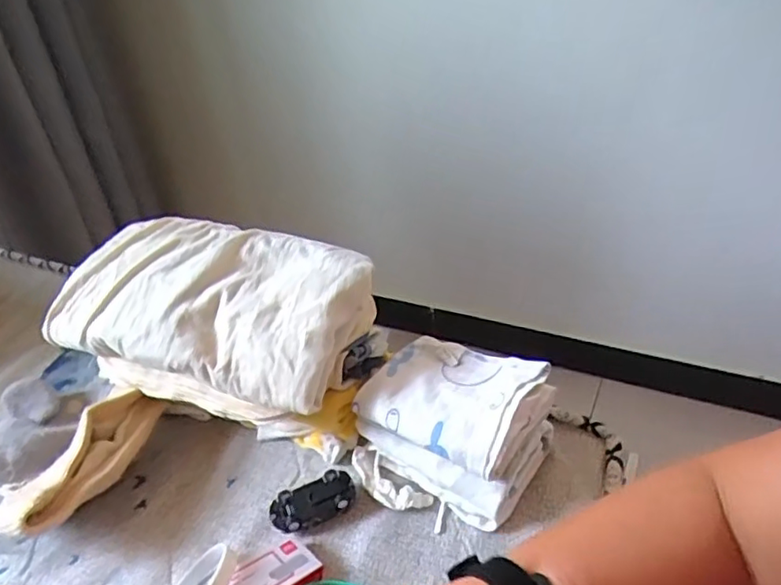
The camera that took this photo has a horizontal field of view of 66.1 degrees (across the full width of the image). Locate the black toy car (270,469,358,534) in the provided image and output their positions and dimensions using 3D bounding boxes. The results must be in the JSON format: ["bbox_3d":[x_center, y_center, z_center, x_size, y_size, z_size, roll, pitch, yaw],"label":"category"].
[{"bbox_3d":[-0.059,0.163,0.461,0.065,0.021,0.033,-17,37,-15],"label":"black toy car"}]

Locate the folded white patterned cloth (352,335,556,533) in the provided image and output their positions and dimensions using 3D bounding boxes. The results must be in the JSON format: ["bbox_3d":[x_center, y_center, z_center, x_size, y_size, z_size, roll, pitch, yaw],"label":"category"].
[{"bbox_3d":[0.042,0.104,0.464,0.137,0.095,0.115,20,43,32],"label":"folded white patterned cloth"}]

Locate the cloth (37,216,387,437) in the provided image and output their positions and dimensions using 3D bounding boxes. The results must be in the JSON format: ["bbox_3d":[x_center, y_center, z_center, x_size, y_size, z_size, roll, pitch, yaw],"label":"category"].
[{"bbox_3d":[-0.151,0.015,0.509,0.265,0.092,0.140,10,38,21],"label":"cloth"}]

